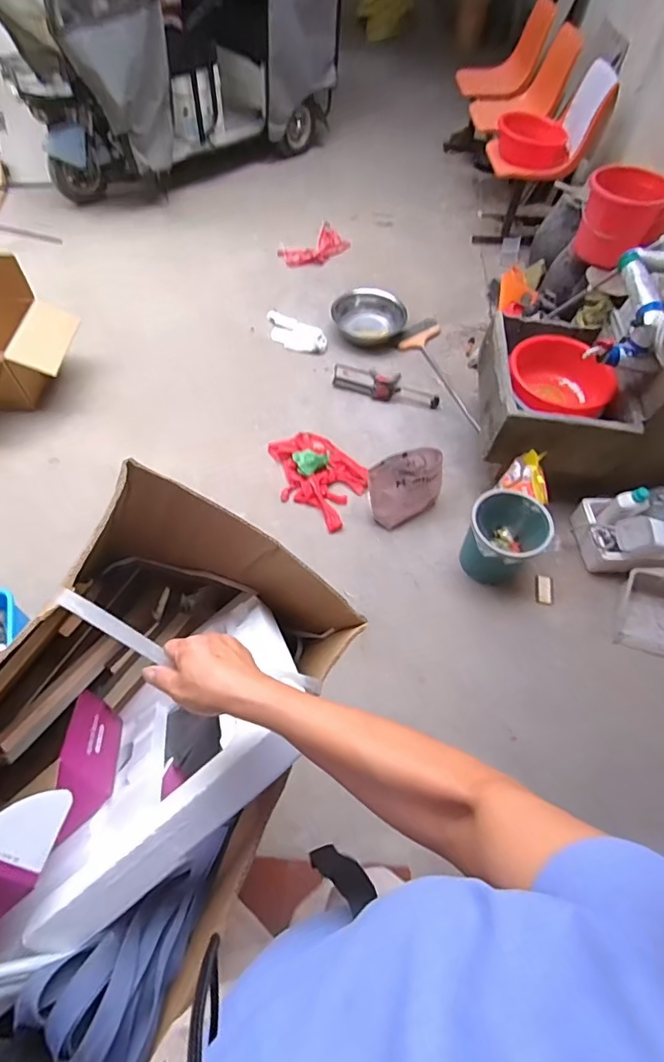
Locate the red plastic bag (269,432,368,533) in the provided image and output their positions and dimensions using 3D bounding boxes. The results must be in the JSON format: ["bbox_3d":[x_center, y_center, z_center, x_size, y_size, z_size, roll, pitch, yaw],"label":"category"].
[{"bbox_3d":[-0.051,-0.228,1.864,0.307,0.071,0.421,-37,67,-24],"label":"red plastic bag"}]

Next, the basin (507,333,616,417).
[{"bbox_3d":[0.793,-0.521,1.704,0.356,0.208,0.335,2,58,-3],"label":"basin"}]

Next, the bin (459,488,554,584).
[{"bbox_3d":[0.563,0.031,1.644,0.246,0.279,0.259,2,58,-3],"label":"bin"}]

